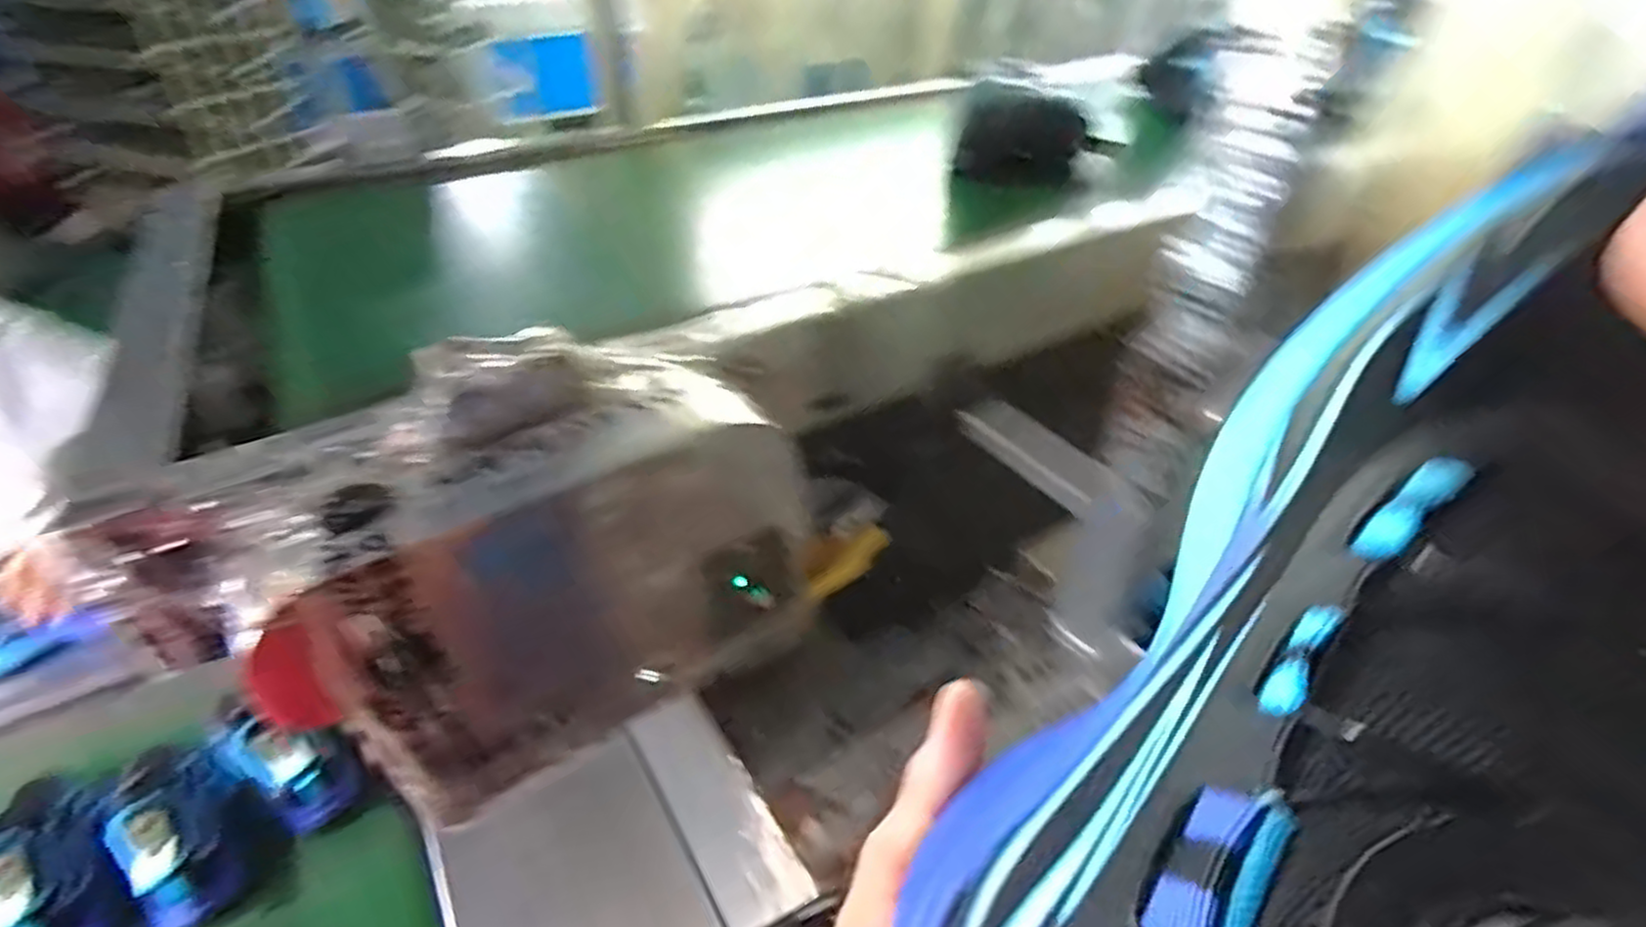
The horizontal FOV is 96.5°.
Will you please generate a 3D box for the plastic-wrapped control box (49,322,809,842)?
[{"bbox_3d":[-0.174,0.066,0.428,0.335,0.222,0.111,-20,44,-24],"label":"plastic-wrapped control box"}]

